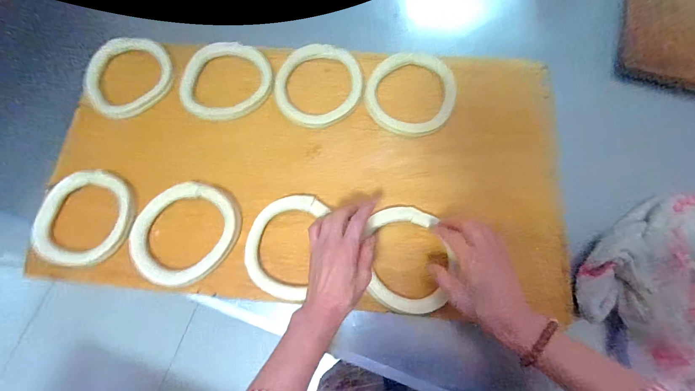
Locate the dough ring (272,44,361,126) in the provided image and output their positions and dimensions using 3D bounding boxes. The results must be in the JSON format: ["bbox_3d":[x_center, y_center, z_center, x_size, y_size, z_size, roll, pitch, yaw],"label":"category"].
[{"bbox_3d":[-0.047,-0.181,0.512,0.143,0.022,0.136,-1,75,2],"label":"dough ring"}]

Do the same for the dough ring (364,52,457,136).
[{"bbox_3d":[0.100,-0.166,0.502,0.140,0.025,0.133,-1,74,2],"label":"dough ring"}]

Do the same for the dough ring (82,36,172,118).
[{"bbox_3d":[-0.383,-0.210,0.540,0.149,0.016,0.149,-1,75,2],"label":"dough ring"}]

